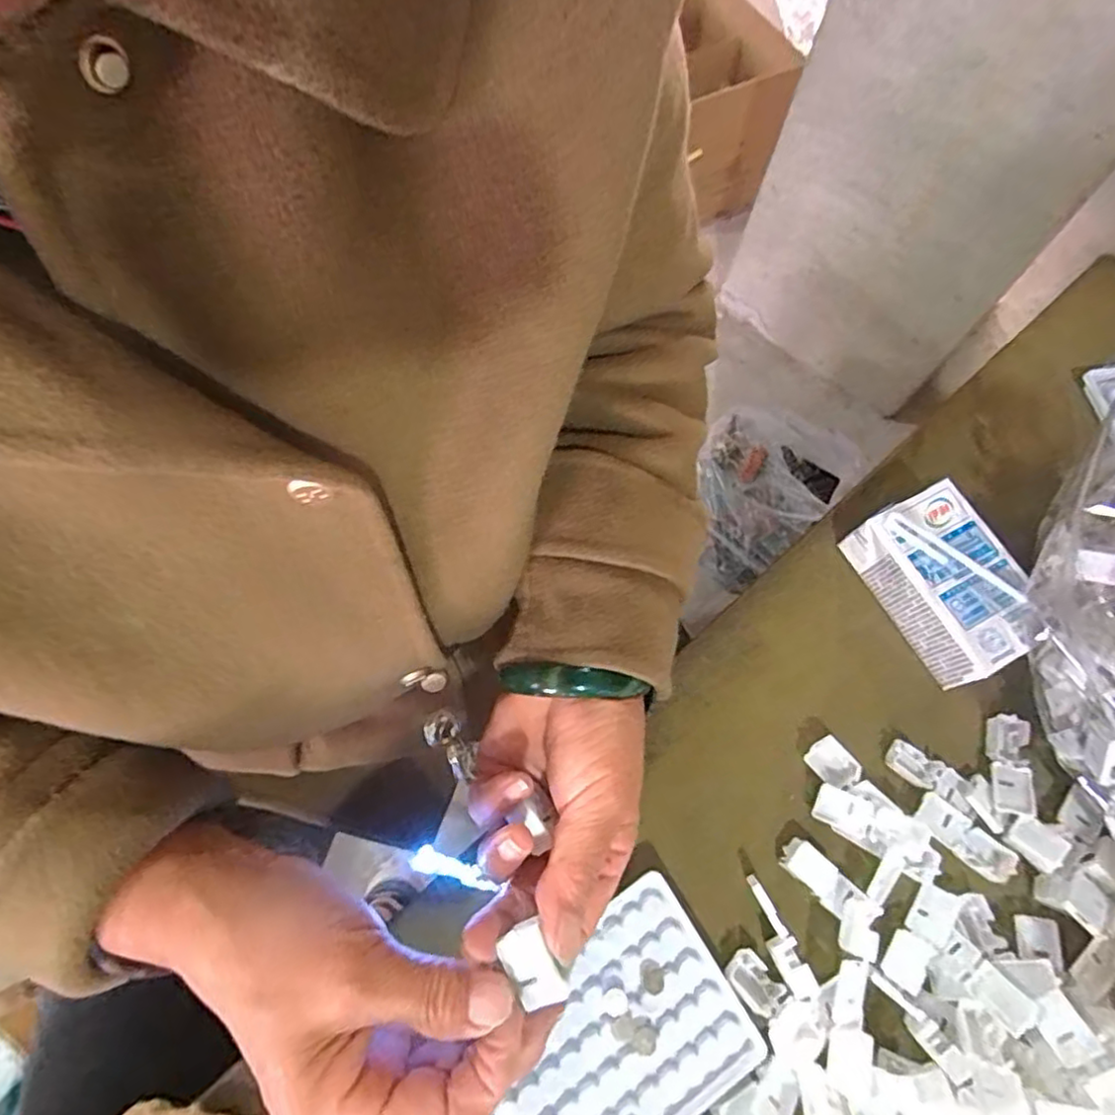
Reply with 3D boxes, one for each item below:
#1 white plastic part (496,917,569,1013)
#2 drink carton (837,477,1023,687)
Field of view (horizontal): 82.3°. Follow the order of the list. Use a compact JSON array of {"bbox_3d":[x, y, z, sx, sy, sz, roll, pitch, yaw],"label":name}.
[{"bbox_3d":[-0.010,0.148,0.231,0.018,0.005,0.027,-24,70,-11],"label":"white plastic part"},{"bbox_3d":[0.233,0.016,0.384,0.059,0.041,0.104,-23,70,-11],"label":"drink carton"}]

